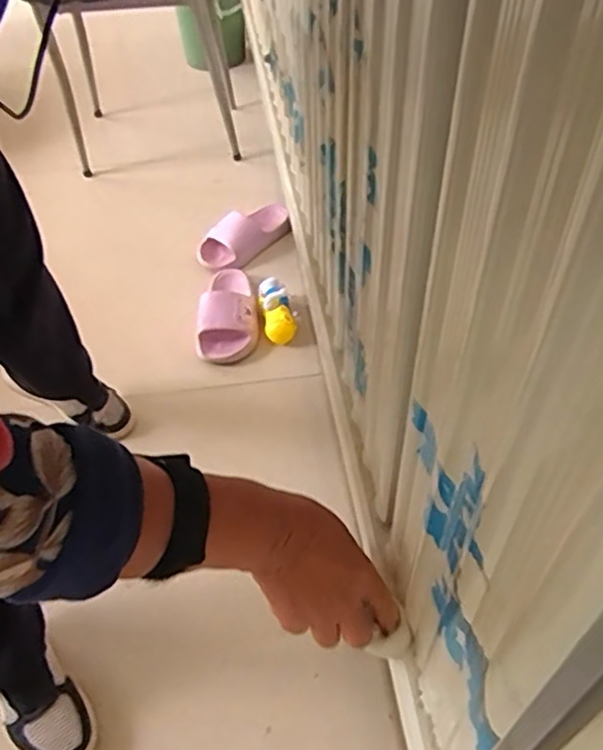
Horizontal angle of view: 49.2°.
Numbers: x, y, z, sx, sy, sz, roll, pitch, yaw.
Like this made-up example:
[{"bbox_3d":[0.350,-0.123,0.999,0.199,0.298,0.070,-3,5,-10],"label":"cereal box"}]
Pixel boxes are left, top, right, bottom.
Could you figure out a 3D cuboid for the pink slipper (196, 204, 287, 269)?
[{"bbox_3d":[-0.111,-0.295,1.346,0.218,0.062,0.100,-30,53,-23],"label":"pink slipper"}]

